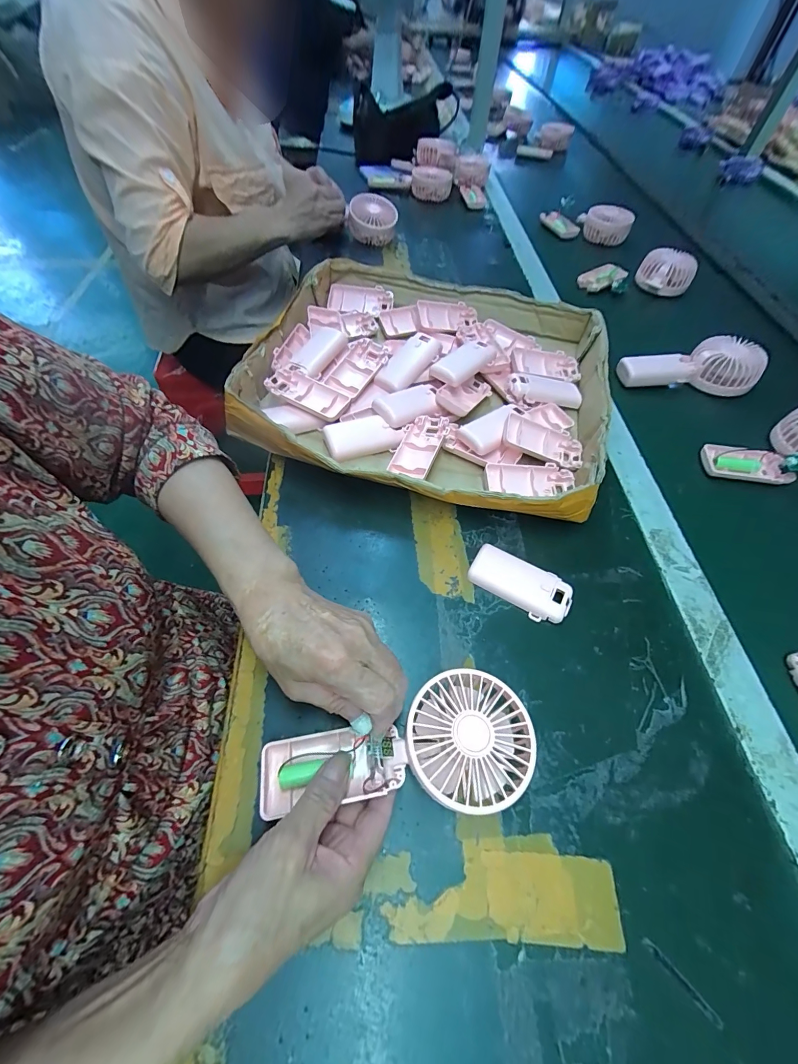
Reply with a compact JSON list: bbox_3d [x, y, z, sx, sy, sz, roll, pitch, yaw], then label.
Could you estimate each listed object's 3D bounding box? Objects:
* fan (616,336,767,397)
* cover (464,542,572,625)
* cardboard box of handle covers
[{"bbox_3d":[0.393,-0.221,0.532,0.167,0.048,0.073,-5,58,-6],"label":"fan"},{"bbox_3d":[0.113,0.048,0.369,0.092,0.014,0.044,30,61,15],"label":"cover"},{"bbox_3d":[0.041,-0.196,0.488,0.397,0.064,0.386,14,58,6],"label":"cardboard box of handle covers"}]

